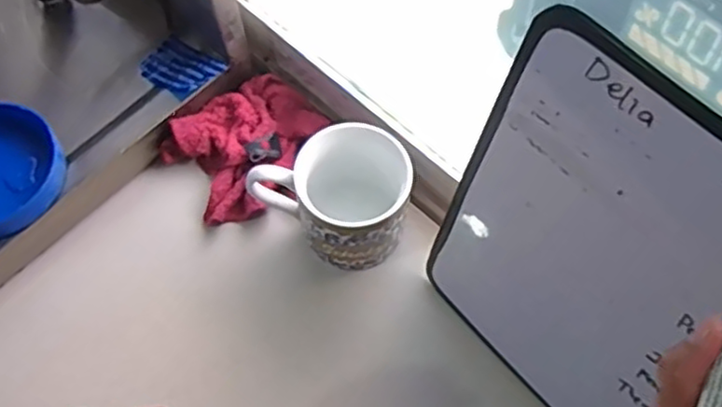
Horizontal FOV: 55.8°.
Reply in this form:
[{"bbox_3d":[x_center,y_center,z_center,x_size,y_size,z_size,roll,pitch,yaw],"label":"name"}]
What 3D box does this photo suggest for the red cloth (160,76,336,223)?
[{"bbox_3d":[-0.103,-0.054,0.629,0.141,0.033,0.116,-34,68,-14],"label":"red cloth"}]

